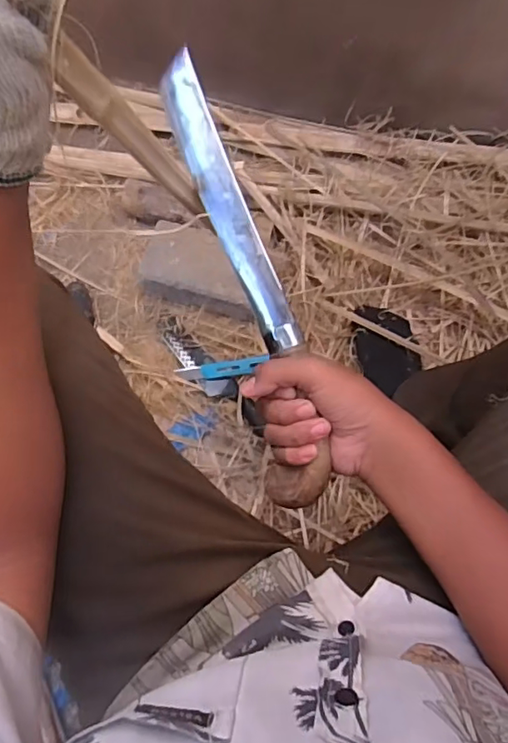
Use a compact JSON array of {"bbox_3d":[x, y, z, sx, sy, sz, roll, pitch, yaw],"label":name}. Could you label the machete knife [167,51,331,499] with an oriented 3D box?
[{"bbox_3d":[-0.010,-0.083,0.451,0.051,0.029,0.385,-15,83,-7],"label":"machete knife"}]

